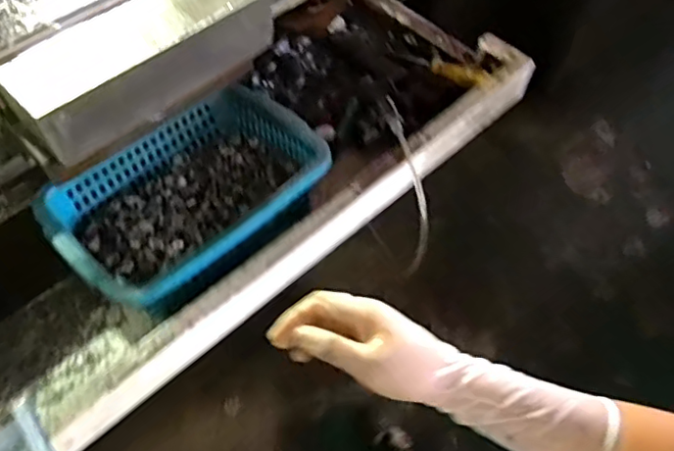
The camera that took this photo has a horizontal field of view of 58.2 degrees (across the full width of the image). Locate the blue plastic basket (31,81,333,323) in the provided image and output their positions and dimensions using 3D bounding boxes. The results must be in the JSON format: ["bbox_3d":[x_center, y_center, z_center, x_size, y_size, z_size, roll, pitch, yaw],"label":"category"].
[{"bbox_3d":[-0.205,-0.045,0.823,0.339,0.103,0.252,-39,67,-24],"label":"blue plastic basket"}]

